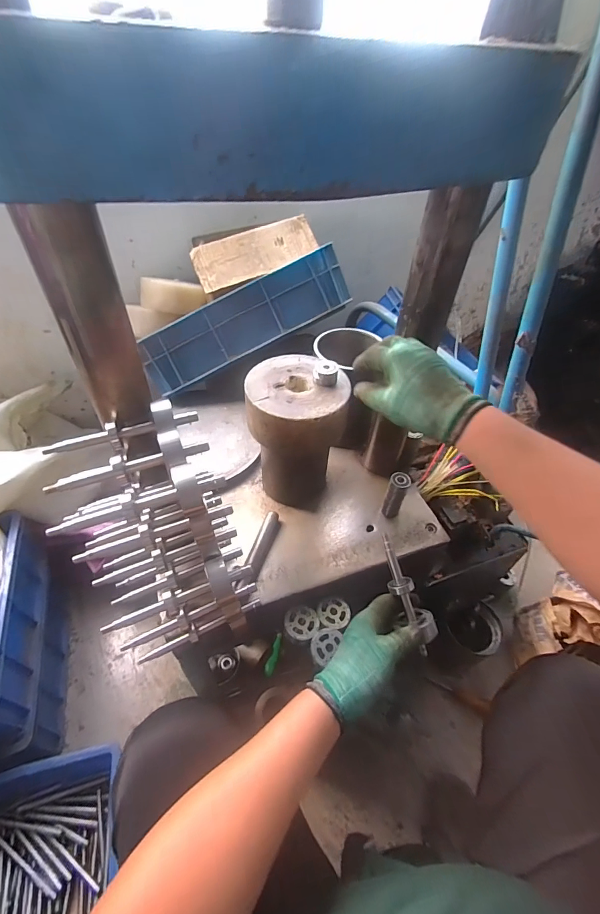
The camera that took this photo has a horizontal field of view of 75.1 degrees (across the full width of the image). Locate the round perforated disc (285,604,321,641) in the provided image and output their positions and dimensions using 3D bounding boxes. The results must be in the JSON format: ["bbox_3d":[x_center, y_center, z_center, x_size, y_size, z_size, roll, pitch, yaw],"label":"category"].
[{"bbox_3d":[0.003,0.246,0.579,0.050,0.011,0.050,2,47,-2],"label":"round perforated disc"}]

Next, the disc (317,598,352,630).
[{"bbox_3d":[0.053,0.240,0.600,0.050,0.009,0.047,2,47,-2],"label":"disc"}]

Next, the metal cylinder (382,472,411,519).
[{"bbox_3d":[0.158,0.066,0.650,0.031,0.090,0.032,2,47,-2],"label":"metal cylinder"}]

